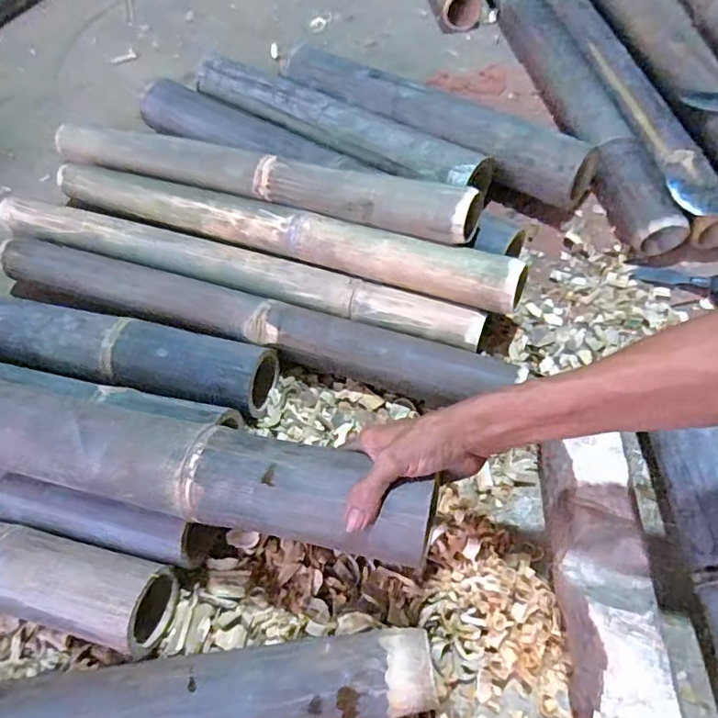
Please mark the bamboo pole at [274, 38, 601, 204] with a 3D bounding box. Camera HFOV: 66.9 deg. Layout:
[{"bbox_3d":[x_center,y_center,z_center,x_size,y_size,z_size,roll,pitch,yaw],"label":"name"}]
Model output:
[{"bbox_3d":[0.086,-0.323,0.717,0.459,0.057,0.075,29,67,22],"label":"bamboo pole"}]

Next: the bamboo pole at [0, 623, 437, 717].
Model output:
[{"bbox_3d":[-0.249,0.286,0.435,0.619,0.066,0.065,-8,60,2],"label":"bamboo pole"}]

